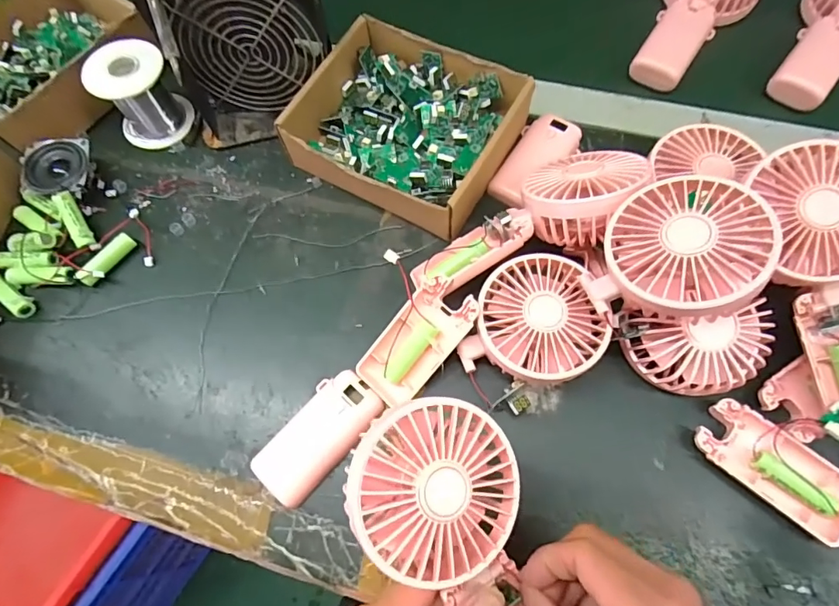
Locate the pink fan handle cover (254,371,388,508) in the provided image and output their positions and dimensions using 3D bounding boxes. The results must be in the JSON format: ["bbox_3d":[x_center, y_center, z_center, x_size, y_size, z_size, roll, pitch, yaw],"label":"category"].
[{"bbox_3d":[-0.069,0.091,0.327,0.049,0.021,0.092,39,76,16],"label":"pink fan handle cover"}]

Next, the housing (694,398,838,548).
[{"bbox_3d":[0.229,0.106,0.308,0.094,0.017,0.046,38,75,15],"label":"housing"}]

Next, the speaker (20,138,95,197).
[{"bbox_3d":[-0.314,-0.117,0.418,0.046,0.031,0.051,0,69,3],"label":"speaker"}]

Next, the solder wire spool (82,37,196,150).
[{"bbox_3d":[-0.252,-0.188,0.424,0.060,0.067,0.062,-1,69,3],"label":"solder wire spool"}]

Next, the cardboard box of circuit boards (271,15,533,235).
[{"bbox_3d":[-0.013,-0.149,0.404,0.173,0.047,0.147,26,73,12],"label":"cardboard box of circuit boards"}]

